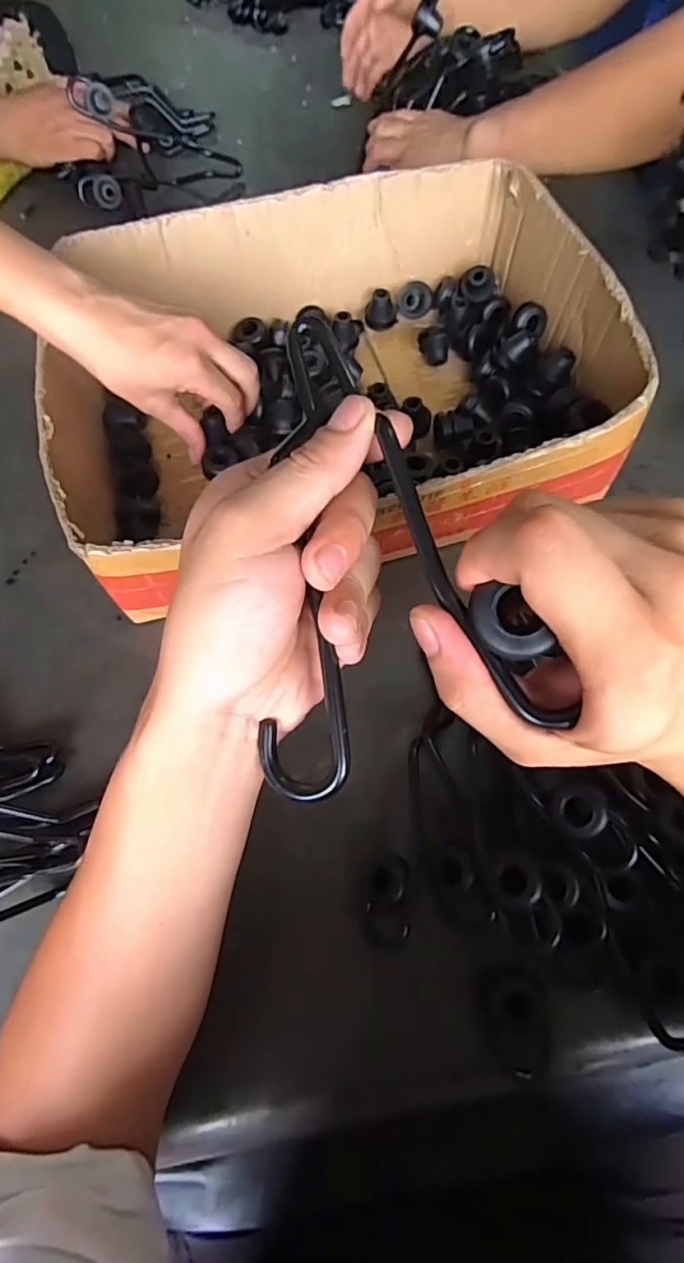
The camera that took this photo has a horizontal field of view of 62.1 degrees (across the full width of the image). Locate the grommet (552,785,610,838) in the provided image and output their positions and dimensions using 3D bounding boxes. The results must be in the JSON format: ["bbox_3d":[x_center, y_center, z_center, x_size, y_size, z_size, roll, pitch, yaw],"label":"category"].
[{"bbox_3d":[0.137,0.102,0.326,0.028,0.011,0.026,34,91,31],"label":"grommet"}]

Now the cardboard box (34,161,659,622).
[{"bbox_3d":[-0.012,-0.213,0.483,0.431,0.122,0.324,-12,65,-3],"label":"cardboard box"}]

